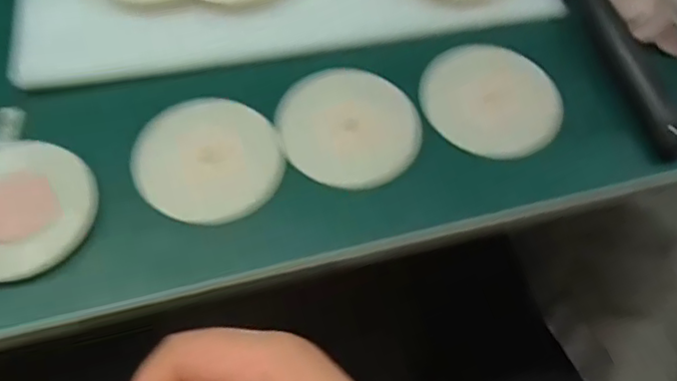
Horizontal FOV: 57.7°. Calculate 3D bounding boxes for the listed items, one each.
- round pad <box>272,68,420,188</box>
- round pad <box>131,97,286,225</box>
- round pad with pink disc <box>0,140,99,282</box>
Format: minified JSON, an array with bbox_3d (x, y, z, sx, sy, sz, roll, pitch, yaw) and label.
[{"bbox_3d":[0.007,-0.043,0.389,0.083,0.008,0.087,1,60,-1],"label":"round pad"},{"bbox_3d":[-0.080,-0.019,0.381,0.087,0.012,0.083,1,60,-1],"label":"round pad"},{"bbox_3d":[-0.188,0.008,0.350,0.091,0.006,0.083,1,60,-1],"label":"round pad with pink disc"}]

